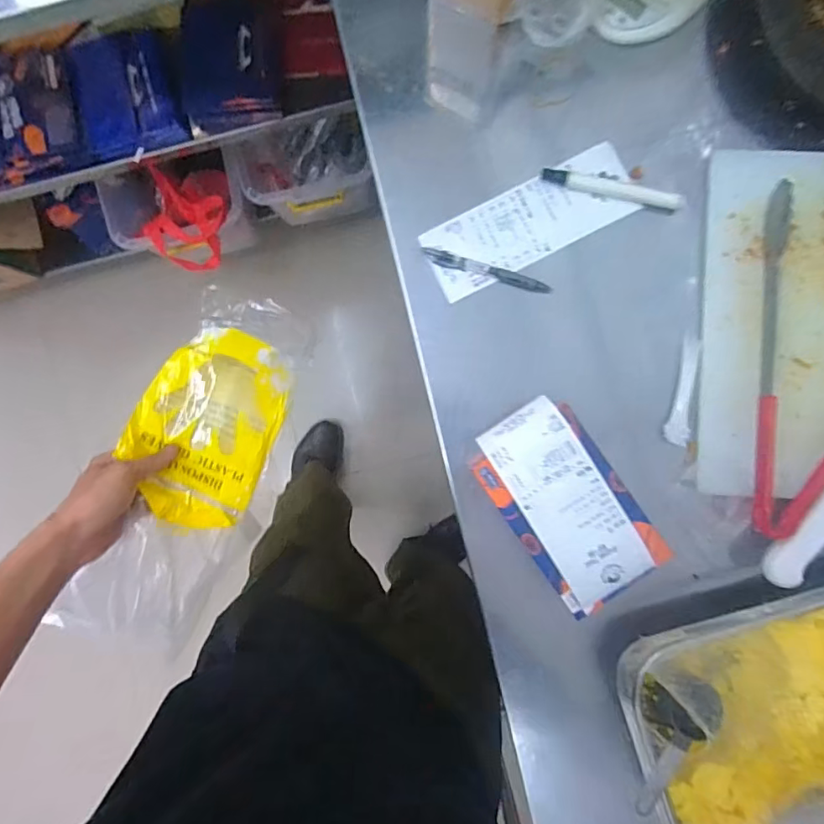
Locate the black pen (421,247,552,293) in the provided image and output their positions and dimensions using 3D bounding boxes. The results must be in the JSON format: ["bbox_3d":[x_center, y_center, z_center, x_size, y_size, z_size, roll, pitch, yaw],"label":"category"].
[{"bbox_3d":[0.077,-0.145,0.539,0.133,0.013,0.015,17,90,2],"label":"black pen"}]

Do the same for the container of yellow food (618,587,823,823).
[{"bbox_3d":[0.360,0.285,0.496,0.293,0.062,0.215,-17,89,2],"label":"container of yellow food"}]

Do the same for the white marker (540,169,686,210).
[{"bbox_3d":[0.203,-0.229,0.531,0.140,0.015,0.018,15,90,2],"label":"white marker"}]

